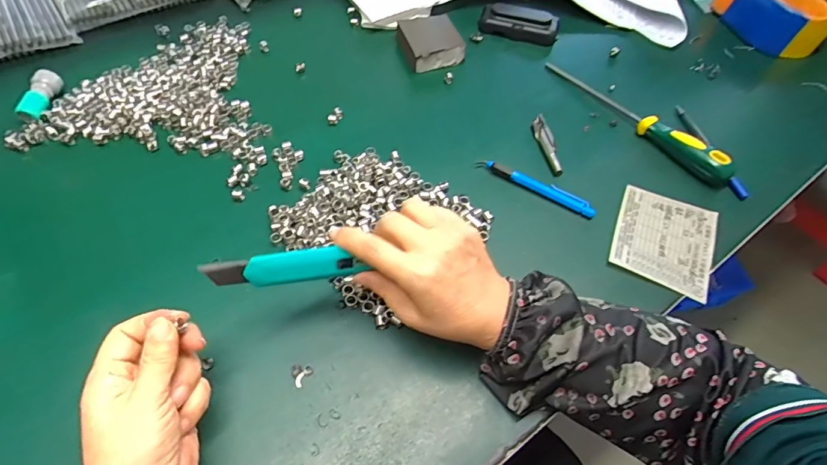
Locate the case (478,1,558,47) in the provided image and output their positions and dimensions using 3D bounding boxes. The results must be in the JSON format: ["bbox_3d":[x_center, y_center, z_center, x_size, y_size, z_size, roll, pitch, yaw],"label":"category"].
[{"bbox_3d":[0.145,-0.289,0.603,0.105,0.029,0.036,15,56,6],"label":"case"}]

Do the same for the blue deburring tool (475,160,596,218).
[{"bbox_3d":[0.124,-0.048,0.448,0.124,0.013,0.010,30,59,16],"label":"blue deburring tool"}]

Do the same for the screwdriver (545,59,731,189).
[{"bbox_3d":[0.251,-0.140,0.504,0.025,0.034,0.240,-32,63,-22],"label":"screwdriver"}]

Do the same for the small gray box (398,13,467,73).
[{"bbox_3d":[0.022,-0.243,0.563,0.072,0.027,0.072,-14,58,-12],"label":"small gray box"}]

